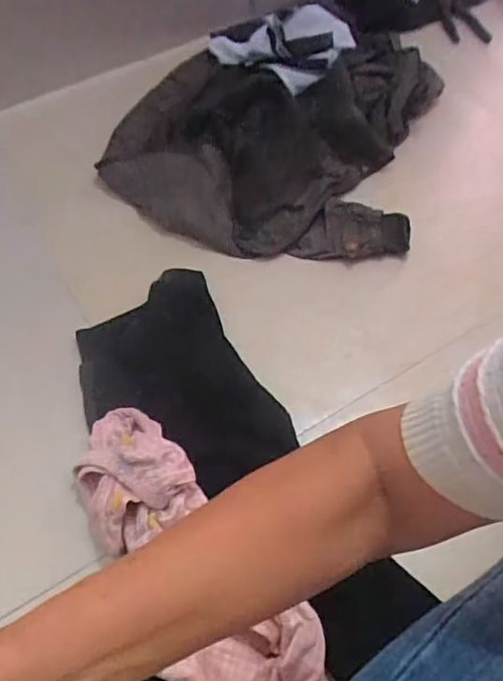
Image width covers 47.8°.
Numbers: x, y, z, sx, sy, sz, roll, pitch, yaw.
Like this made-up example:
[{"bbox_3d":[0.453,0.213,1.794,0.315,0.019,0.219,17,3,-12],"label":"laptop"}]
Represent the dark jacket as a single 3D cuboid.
[{"bbox_3d":[0.028,-0.339,0.931,0.527,0.120,0.471,21,60,13],"label":"dark jacket"}]

